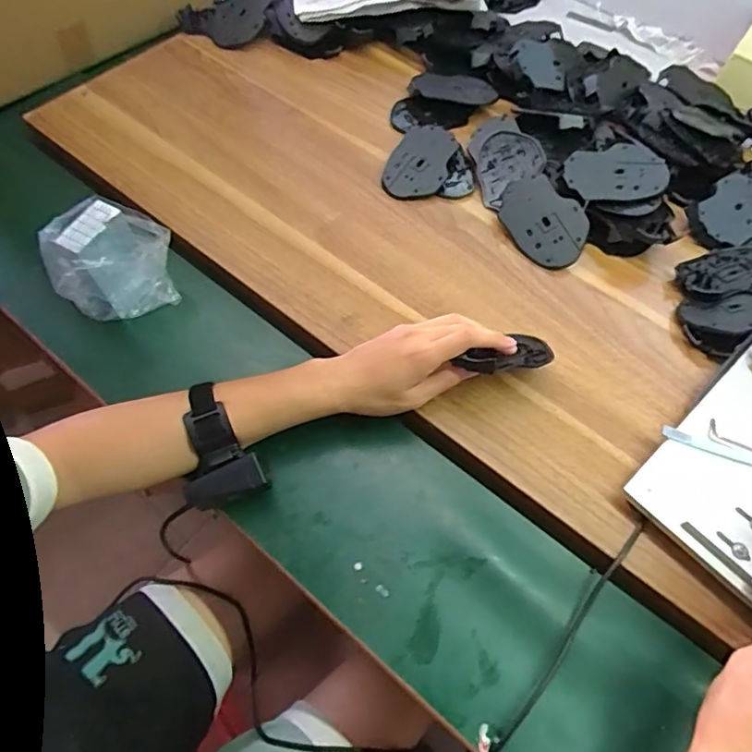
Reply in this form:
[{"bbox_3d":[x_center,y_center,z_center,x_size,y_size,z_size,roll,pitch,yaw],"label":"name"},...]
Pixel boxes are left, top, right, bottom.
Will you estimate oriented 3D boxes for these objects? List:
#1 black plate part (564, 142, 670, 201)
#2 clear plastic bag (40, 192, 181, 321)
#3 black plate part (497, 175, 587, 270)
[{"bbox_3d":[0.270,-0.227,0.629,0.109,0.007,0.071,-13,75,1],"label":"black plate part"},{"bbox_3d":[-0.248,-0.106,0.552,0.064,0.120,0.108,23,63,10],"label":"clear plastic bag"},{"bbox_3d":[0.185,-0.171,0.624,0.072,0.010,0.106,-46,71,15],"label":"black plate part"}]

